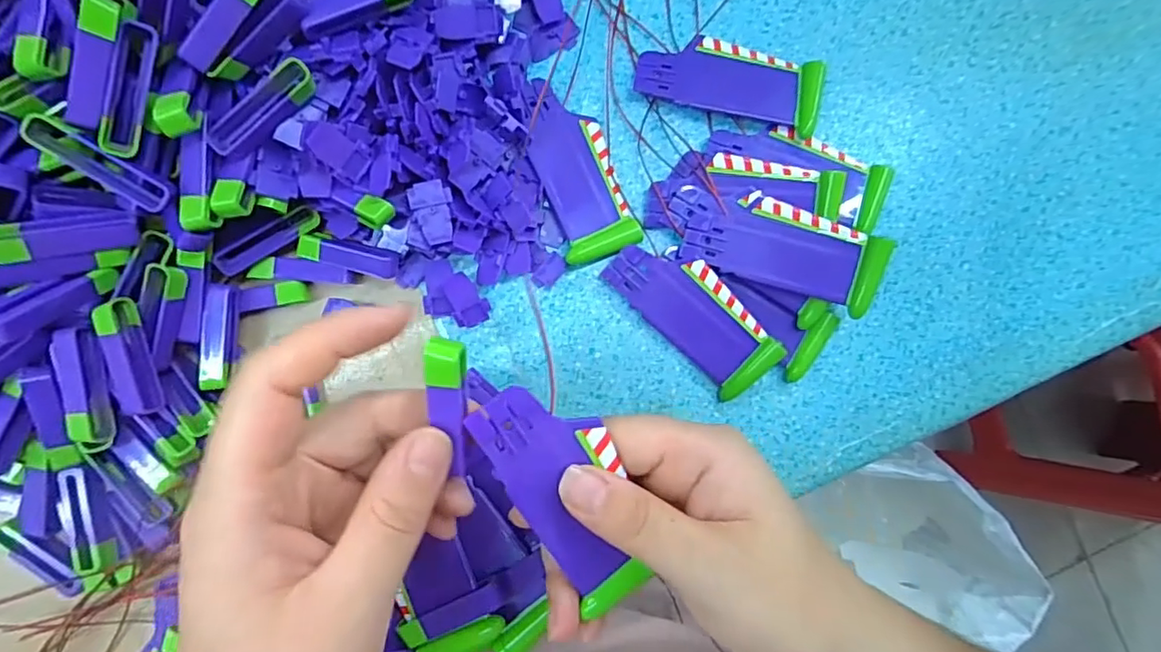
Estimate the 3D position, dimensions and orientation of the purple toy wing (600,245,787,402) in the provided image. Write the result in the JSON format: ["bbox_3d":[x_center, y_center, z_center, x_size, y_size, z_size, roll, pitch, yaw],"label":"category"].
[{"bbox_3d":[0.054,-0.006,0.279,0.035,0.016,0.088,-45,92,-4],"label":"purple toy wing"}]

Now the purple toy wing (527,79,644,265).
[{"bbox_3d":[-0.002,-0.075,0.277,0.036,0.010,0.086,-20,90,-5],"label":"purple toy wing"}]

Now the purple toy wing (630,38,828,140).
[{"bbox_3d":[0.072,-0.119,0.281,0.087,0.014,0.037,16,88,-4],"label":"purple toy wing"}]

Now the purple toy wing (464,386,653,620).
[{"bbox_3d":[-0.002,0.058,0.197,0.037,0.009,0.087,-24,105,-5],"label":"purple toy wing"}]

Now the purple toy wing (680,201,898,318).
[{"bbox_3d":[0.094,-0.036,0.271,0.088,0.013,0.038,14,89,8],"label":"purple toy wing"}]

